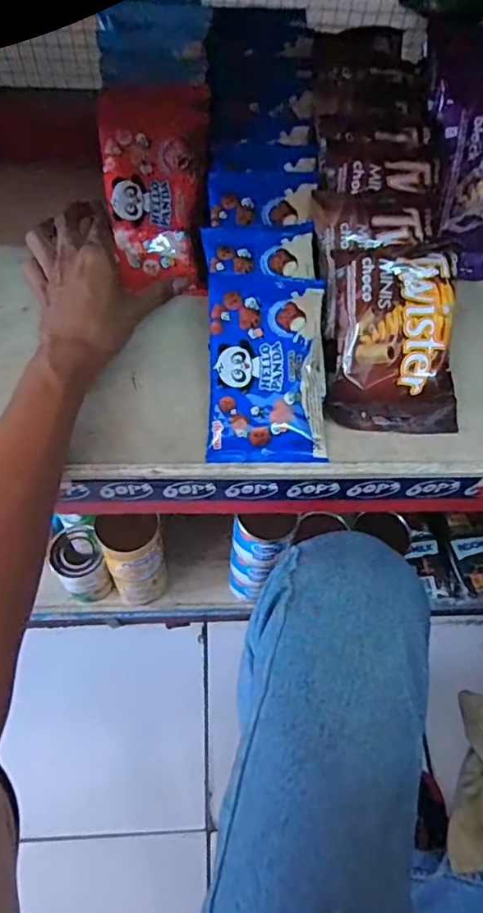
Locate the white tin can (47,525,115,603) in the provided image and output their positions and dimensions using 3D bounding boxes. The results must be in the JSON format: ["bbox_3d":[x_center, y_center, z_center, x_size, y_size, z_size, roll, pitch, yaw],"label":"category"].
[{"bbox_3d":[-0.214,0.144,0.750,0.063,0.093,0.076,-20,63,-15],"label":"white tin can"}]

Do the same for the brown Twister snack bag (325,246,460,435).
[{"bbox_3d":[0.120,-0.089,0.441,0.100,0.030,0.140,4,93,1],"label":"brown Twister snack bag"}]

